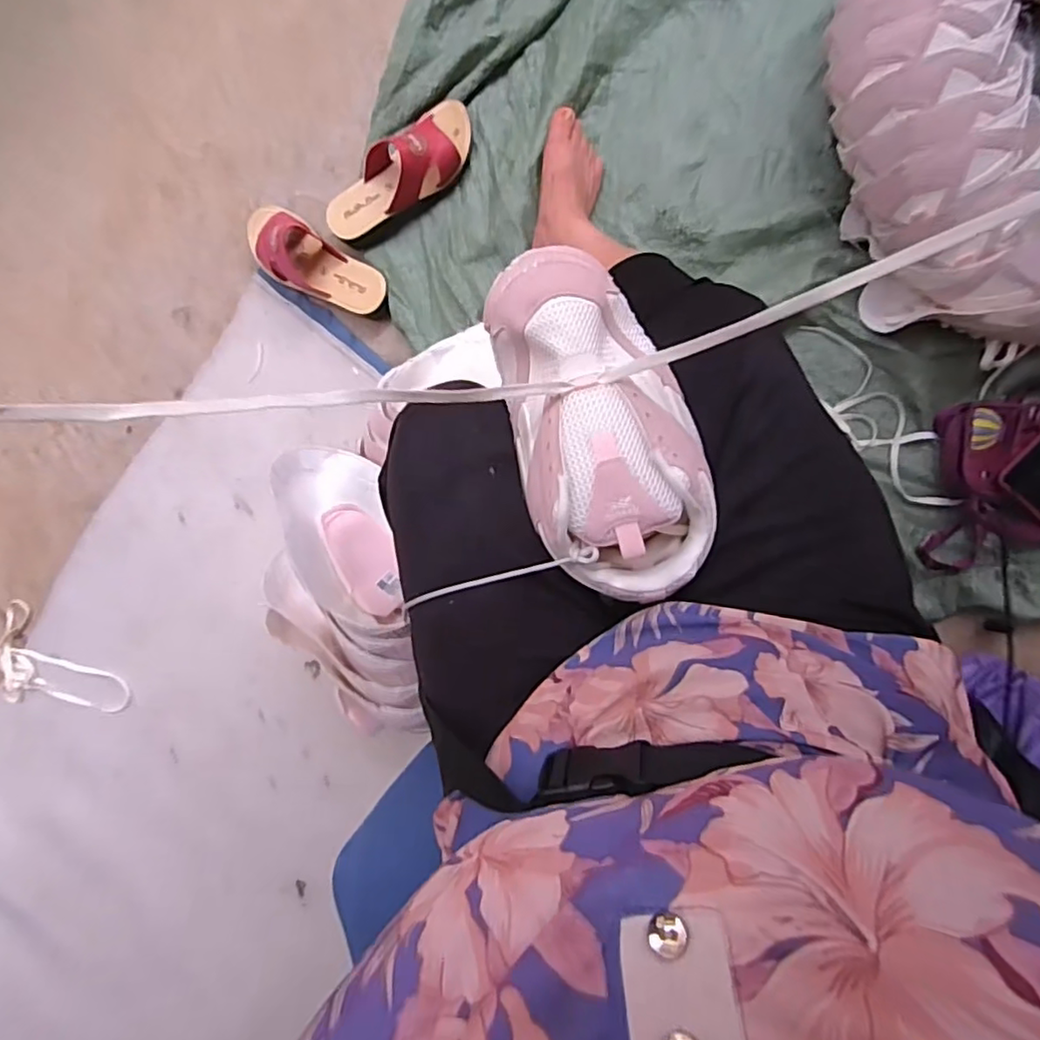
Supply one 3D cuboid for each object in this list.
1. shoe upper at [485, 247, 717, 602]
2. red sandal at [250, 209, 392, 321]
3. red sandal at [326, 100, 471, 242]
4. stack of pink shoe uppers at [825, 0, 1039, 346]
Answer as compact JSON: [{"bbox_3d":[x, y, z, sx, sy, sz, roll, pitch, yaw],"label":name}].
[{"bbox_3d":[0.054,-0.069,0.430,0.120,0.062,0.249,-20,85,9],"label":"shoe upper"},{"bbox_3d":[-0.279,-0.343,0.827,0.226,0.061,0.084,35,99,3],"label":"red sandal"},{"bbox_3d":[-0.157,-0.452,0.797,0.228,0.072,0.088,-37,90,9],"label":"red sandal"},{"bbox_3d":[0.470,-0.398,0.659,0.210,0.147,0.437,-16,93,9],"label":"stack of pink shoe uppers"}]

